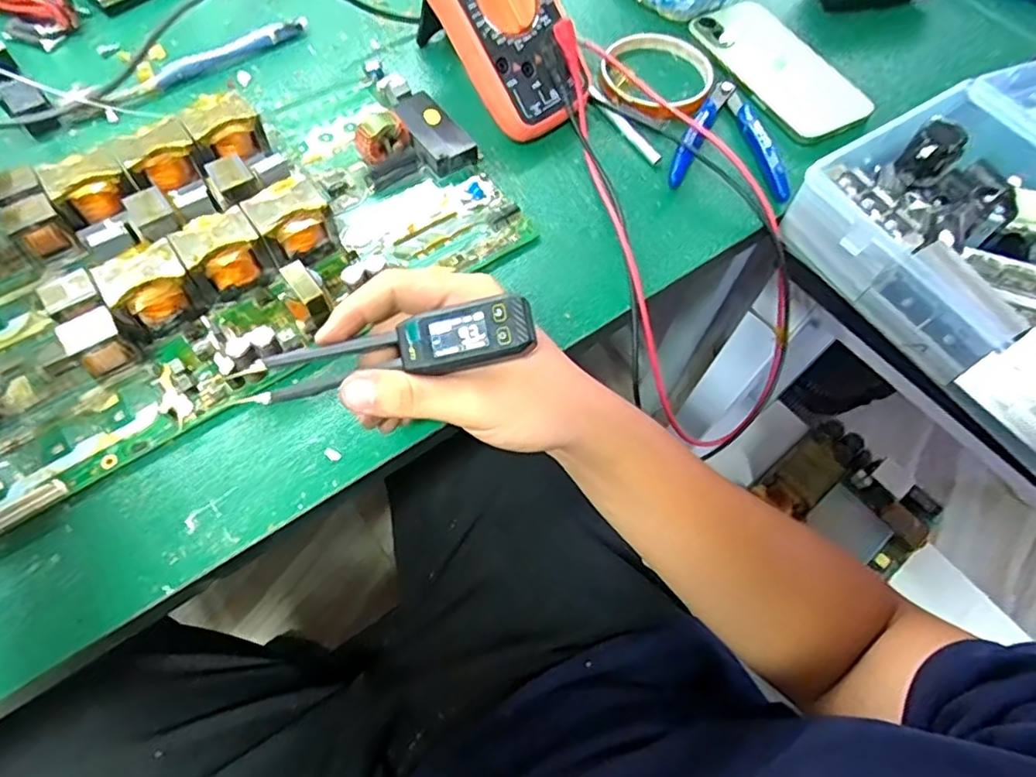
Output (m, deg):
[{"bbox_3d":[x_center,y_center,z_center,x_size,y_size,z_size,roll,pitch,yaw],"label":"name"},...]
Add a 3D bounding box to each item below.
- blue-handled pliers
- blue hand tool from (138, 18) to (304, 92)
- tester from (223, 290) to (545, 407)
[{"bbox_3d":[0.154,-0.177,0.423,0.076,0.009,0.113,18,63,6],"label":"blue-handled pliers"},{"bbox_3d":[-0.211,-0.246,0.450,0.123,0.010,0.010,-32,69,-18],"label":"blue hand tool"},{"bbox_3d":[-0.061,-0.015,0.272,0.136,0.014,0.021,-11,63,13],"label":"tester"}]

